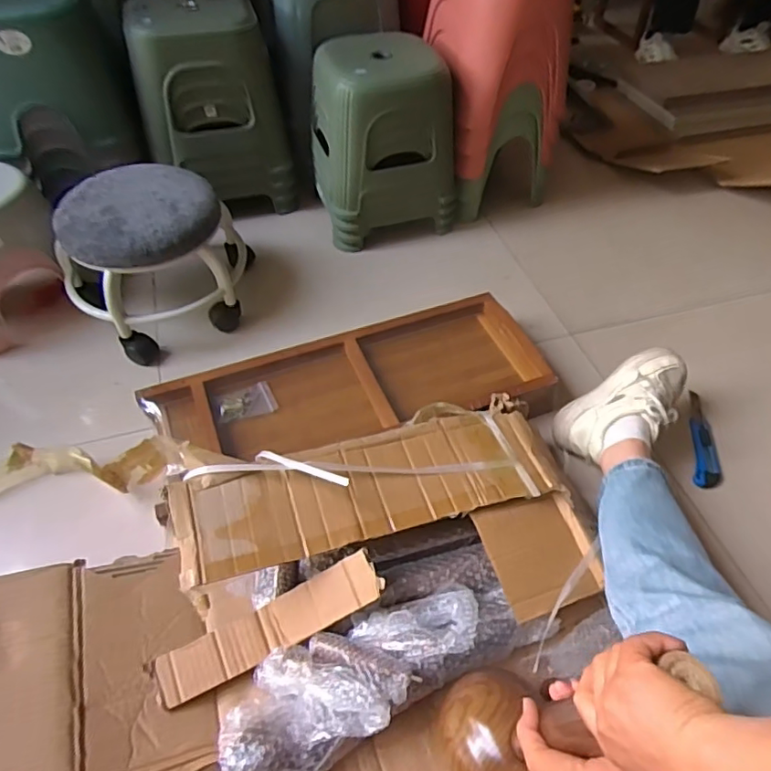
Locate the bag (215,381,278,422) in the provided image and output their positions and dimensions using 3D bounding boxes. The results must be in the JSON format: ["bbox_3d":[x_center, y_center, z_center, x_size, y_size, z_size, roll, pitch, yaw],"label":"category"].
[{"bbox_3d":[-0.232,0.028,0.910,0.096,0.019,0.061,-22,54,-18],"label":"bag"}]

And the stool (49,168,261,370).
[{"bbox_3d":[-0.439,-0.250,1.082,0.337,0.246,0.281,-30,57,-22],"label":"stool"}]

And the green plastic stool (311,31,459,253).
[{"bbox_3d":[-0.006,-0.533,1.226,0.287,0.362,0.242,-15,52,-13],"label":"green plastic stool"}]

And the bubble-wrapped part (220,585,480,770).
[{"bbox_3d":[-0.035,0.335,0.635,0.315,0.080,0.122,-20,54,-16],"label":"bubble-wrapped part"}]

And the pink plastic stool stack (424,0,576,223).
[{"bbox_3d":[0.249,-0.695,1.252,0.250,0.482,0.248,-17,53,-14],"label":"pink plastic stool stack"}]

